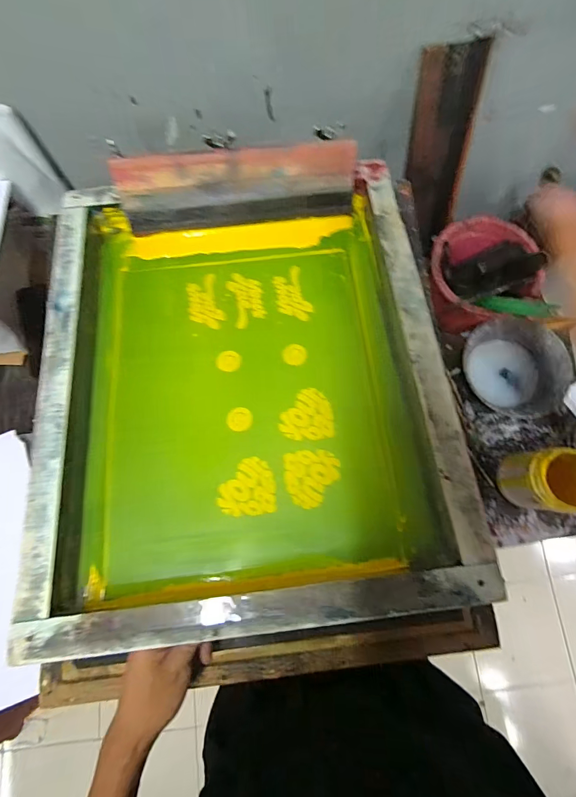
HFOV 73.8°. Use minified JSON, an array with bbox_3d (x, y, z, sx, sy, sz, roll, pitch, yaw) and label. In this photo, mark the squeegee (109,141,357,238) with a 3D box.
[{"bbox_3d":[-0.061,-0.256,0.468,0.277,0.087,0.026,-7,49,-1],"label":"squeegee"}]

